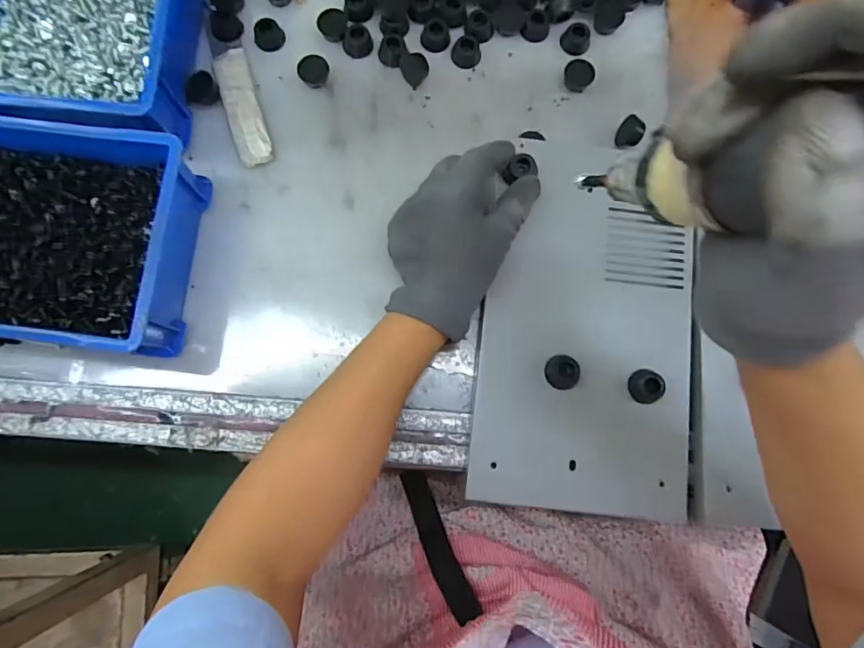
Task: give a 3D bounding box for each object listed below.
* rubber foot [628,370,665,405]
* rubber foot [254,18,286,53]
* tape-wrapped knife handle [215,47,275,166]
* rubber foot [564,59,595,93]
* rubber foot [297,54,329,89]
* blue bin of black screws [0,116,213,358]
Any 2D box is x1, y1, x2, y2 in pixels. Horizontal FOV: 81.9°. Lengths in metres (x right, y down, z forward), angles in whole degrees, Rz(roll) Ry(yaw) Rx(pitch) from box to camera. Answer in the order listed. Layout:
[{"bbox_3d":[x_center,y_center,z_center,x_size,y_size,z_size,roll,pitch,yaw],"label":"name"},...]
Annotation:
[{"bbox_3d":[0.153,0.045,0.358,0.023,0.013,0.023,0,83,-1],"label":"rubber foot"},{"bbox_3d":[-0.134,-0.237,0.408,0.023,0.013,0.019,-25,84,-4],"label":"rubber foot"},{"bbox_3d":[-0.152,-0.175,0.399,0.026,0.011,0.104,-18,83,-3],"label":"tape-wrapped knife handle"},{"bbox_3d":[0.121,-0.205,0.410,0.024,0.017,0.019,30,83,3],"label":"rubber foot"},{"bbox_3d":[-0.096,-0.206,0.406,0.024,0.018,0.019,-25,84,-4],"label":"rubber foot"},{"bbox_3d":[-0.273,-0.065,0.350,0.199,0.072,0.152,6,83,0],"label":"blue bin of black screws"}]

